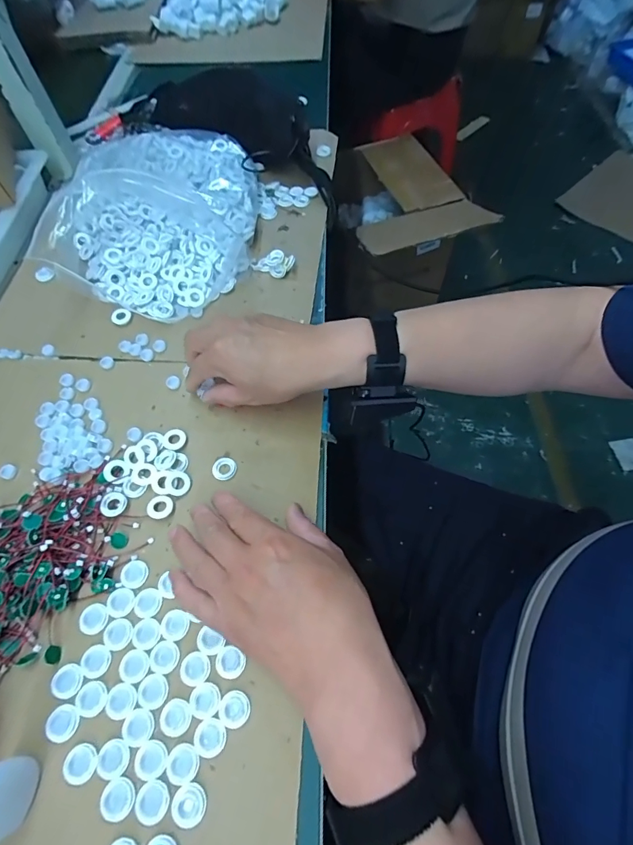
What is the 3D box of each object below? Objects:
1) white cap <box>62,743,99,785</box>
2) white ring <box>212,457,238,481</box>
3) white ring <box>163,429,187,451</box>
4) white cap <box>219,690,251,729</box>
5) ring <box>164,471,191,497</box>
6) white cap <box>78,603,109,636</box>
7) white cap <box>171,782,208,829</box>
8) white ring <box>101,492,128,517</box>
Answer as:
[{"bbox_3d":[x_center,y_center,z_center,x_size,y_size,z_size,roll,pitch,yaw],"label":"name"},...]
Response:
[{"bbox_3d":[-0.169,0.244,0.296,0.024,0.004,0.022,0,61,0],"label":"white cap"},{"bbox_3d":[-0.091,0.045,0.408,0.024,0.004,0.024,0,61,0],"label":"white ring"},{"bbox_3d":[-0.144,0.017,0.421,0.023,0.004,0.023,0,61,0],"label":"white ring"},{"bbox_3d":[-0.061,0.214,0.309,0.022,0.004,0.023,0,61,0],"label":"white cap"},{"bbox_3d":[-0.133,0.058,0.396,0.023,0.004,0.023,0,61,0],"label":"ring"},{"bbox_3d":[-0.184,0.162,0.343,0.024,0.004,0.022,0,61,0],"label":"white cap"},{"bbox_3d":[-0.087,0.261,0.283,0.022,0.004,0.022,0,61,0],"label":"white cap"},{"bbox_3d":[-0.189,0.076,0.387,0.022,0.004,0.023,0,61,0],"label":"white ring"}]

